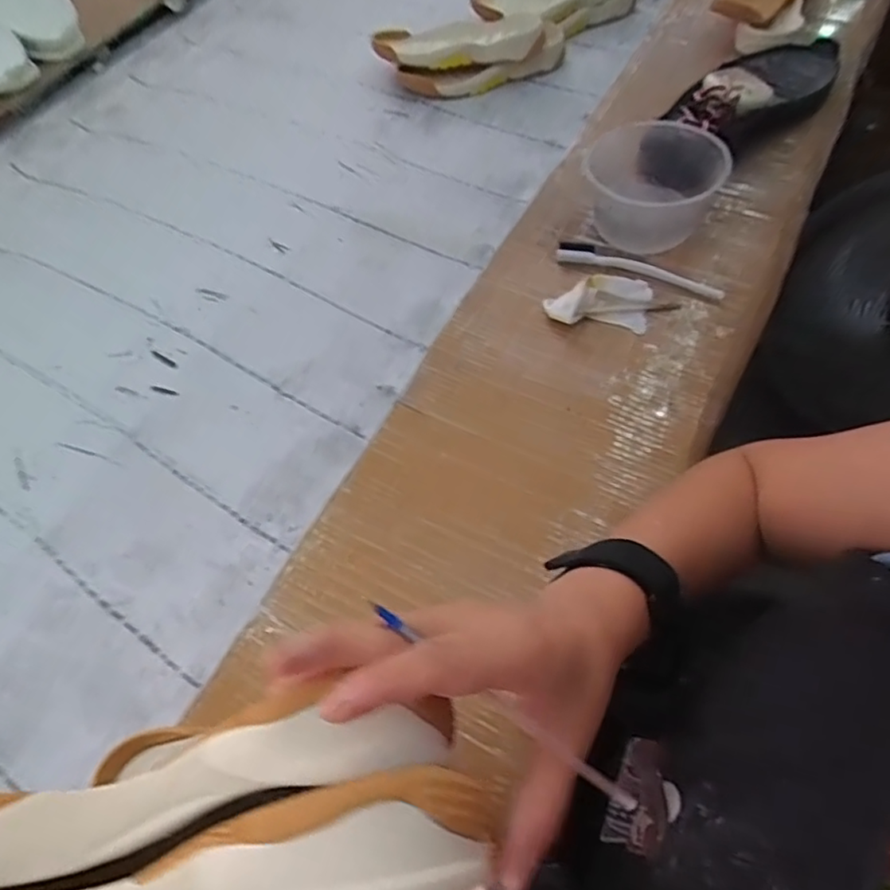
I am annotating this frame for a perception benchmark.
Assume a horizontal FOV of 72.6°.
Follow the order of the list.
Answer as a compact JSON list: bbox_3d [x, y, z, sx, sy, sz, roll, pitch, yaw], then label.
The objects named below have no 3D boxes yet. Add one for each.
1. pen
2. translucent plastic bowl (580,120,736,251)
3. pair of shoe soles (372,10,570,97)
[{"bbox_3d":[0.021,0.096,0.223,0.125,0.004,0.004,38,65,-3],"label":"pen"},{"bbox_3d":[0.221,-0.271,0.639,0.137,0.079,0.116,3,58,7],"label":"translucent plastic bowl"},{"bbox_3d":[0.044,-0.604,0.933,0.268,0.076,0.106,-16,58,-4],"label":"pair of shoe soles"}]

